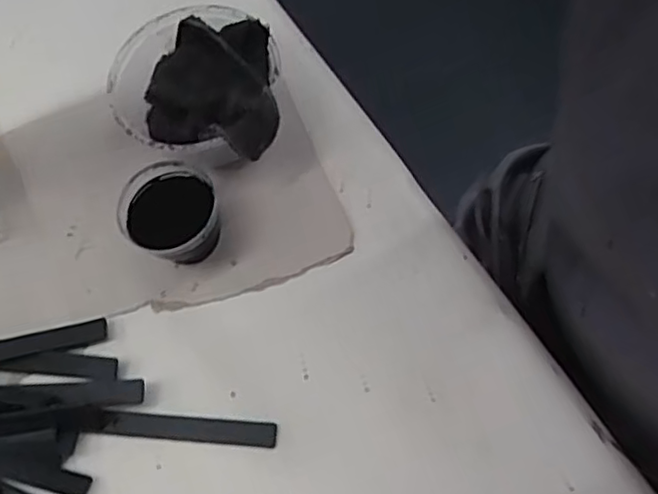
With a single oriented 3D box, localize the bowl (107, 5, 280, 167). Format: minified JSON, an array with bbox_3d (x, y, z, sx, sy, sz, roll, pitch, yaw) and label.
[{"bbox_3d":[-0.091,-0.105,0.460,0.115,0.066,0.115,-2,66,5],"label":"bowl"}]

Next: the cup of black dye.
[{"bbox_3d":[-0.103,-0.019,0.436,0.060,0.049,0.065,-2,66,5],"label":"cup of black dye"}]

